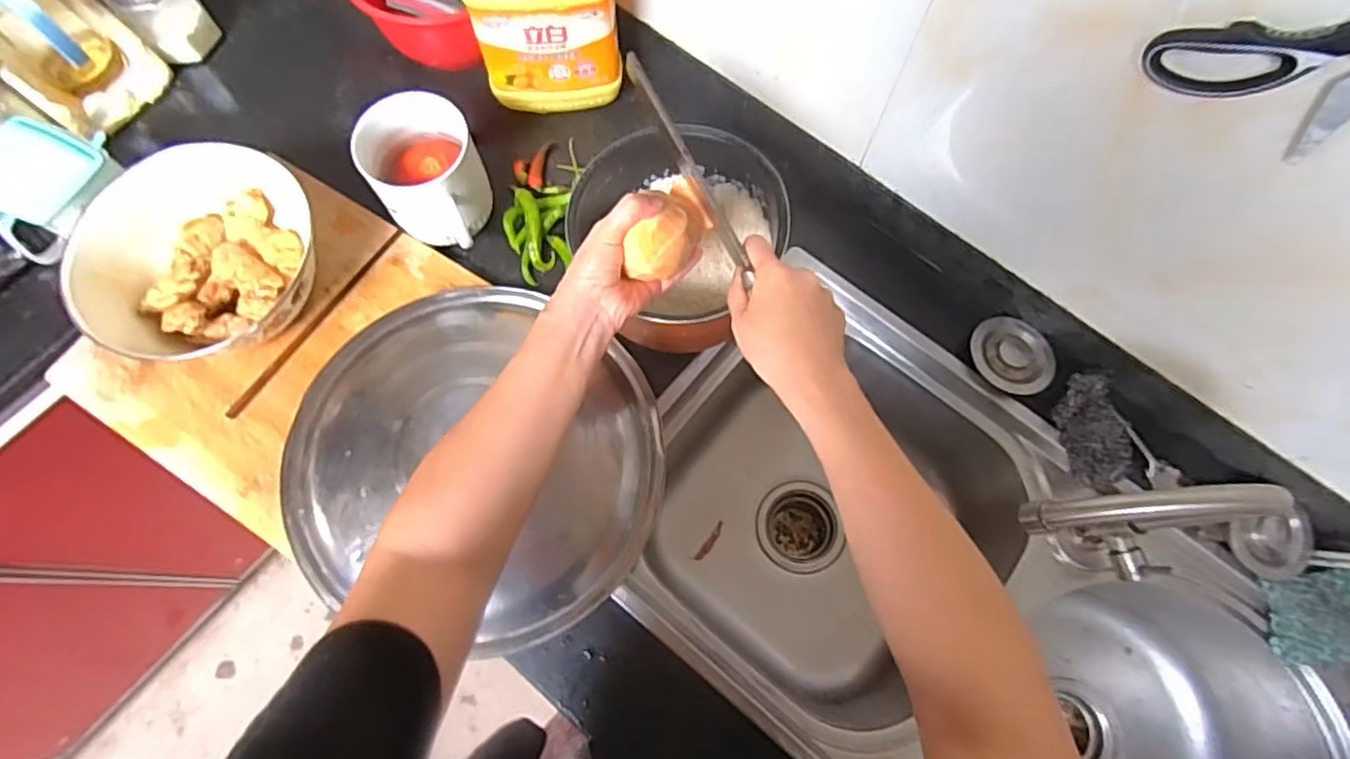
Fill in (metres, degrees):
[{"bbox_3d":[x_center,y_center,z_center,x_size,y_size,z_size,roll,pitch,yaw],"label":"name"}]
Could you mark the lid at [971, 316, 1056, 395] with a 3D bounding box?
[{"bbox_3d":[0.345,-0.026,0.668,0.083,0.008,0.080,0,72,0],"label":"lid"}]

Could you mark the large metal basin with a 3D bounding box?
[{"bbox_3d":[-0.187,0.078,0.630,0.348,0.085,0.326,0,72,0],"label":"large metal basin"}]

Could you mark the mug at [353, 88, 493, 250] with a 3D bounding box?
[{"bbox_3d":[-0.239,-0.194,0.656,0.108,0.107,0.137,-28,74,-9],"label":"mug"}]

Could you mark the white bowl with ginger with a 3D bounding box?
[{"bbox_3d":[-0.451,-0.116,0.640,0.208,0.081,0.208,-23,74,-8],"label":"white bowl with ginger"}]

